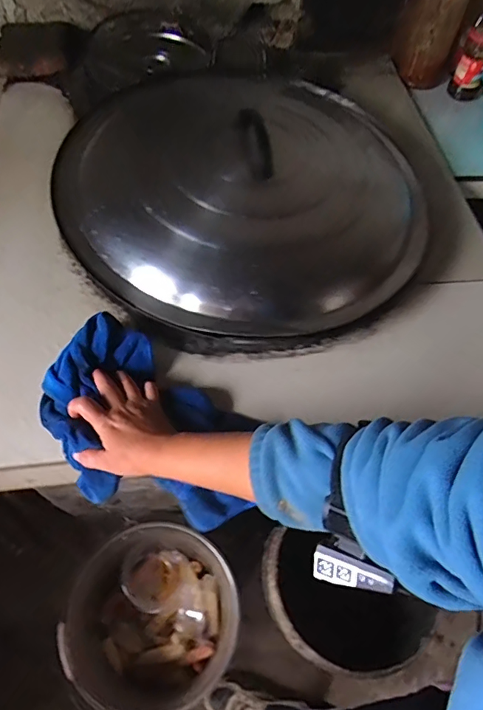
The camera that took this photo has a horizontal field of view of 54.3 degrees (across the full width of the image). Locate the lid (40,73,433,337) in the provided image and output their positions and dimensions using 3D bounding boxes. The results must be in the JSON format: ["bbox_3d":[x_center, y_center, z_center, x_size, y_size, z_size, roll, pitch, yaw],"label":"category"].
[{"bbox_3d":[0.007,-0.292,0.717,0.556,0.152,0.563,-9,61,-9],"label":"lid"}]

